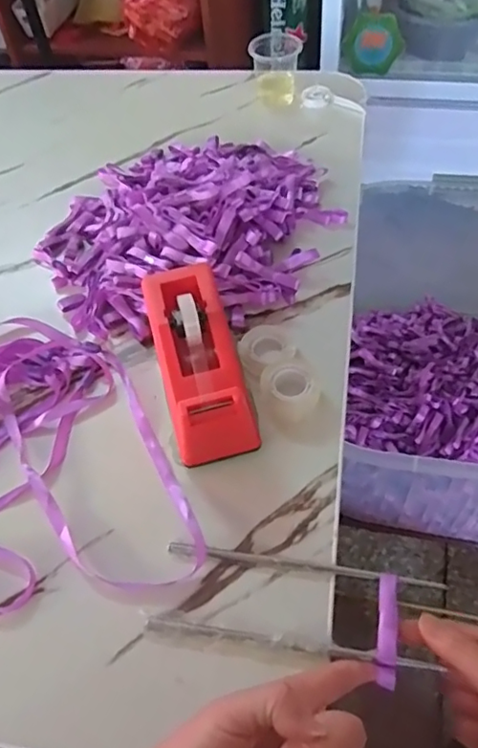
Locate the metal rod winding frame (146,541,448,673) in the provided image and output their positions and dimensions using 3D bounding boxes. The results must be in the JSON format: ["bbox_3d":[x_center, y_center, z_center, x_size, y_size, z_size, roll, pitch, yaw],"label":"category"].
[{"bbox_3d":[0.036,0.147,0.357,0.180,0.009,0.062,2,53,7],"label":"metal rod winding frame"}]

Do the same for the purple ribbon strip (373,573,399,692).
[{"bbox_3d":[0.091,0.156,0.342,0.012,0.004,0.064,6,56,9],"label":"purple ribbon strip"}]

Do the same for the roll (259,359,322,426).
[{"bbox_3d":[0.041,0.014,0.448,0.047,0.023,0.050,-2,52,3],"label":"roll"}]

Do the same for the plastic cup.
[{"bbox_3d":[0.045,-0.385,0.704,0.059,0.065,0.062,-1,53,4],"label":"plastic cup"}]

